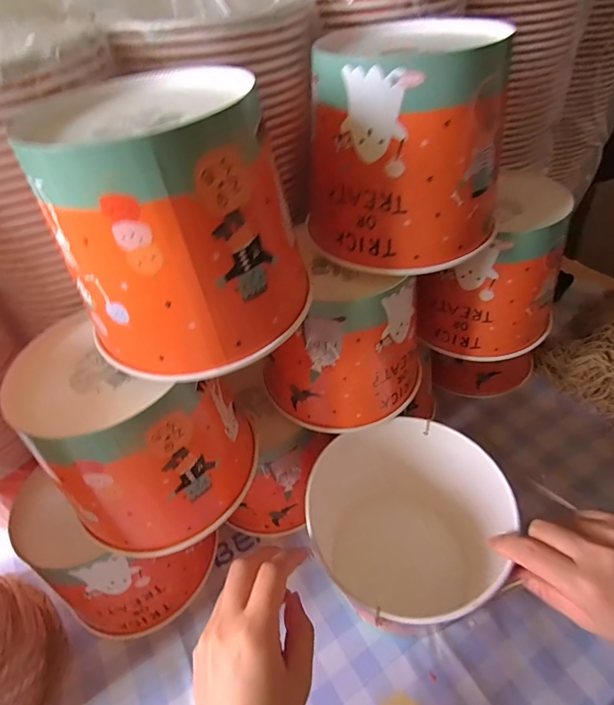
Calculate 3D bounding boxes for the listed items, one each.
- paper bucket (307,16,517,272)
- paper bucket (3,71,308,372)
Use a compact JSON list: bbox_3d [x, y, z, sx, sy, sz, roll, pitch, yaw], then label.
[{"bbox_3d":[0.072,-0.150,0.311,0.142,0.132,0.116,11,48,18],"label":"paper bucket"},{"bbox_3d":[-0.075,-0.073,0.257,0.117,0.131,0.140,30,56,31],"label":"paper bucket"}]

